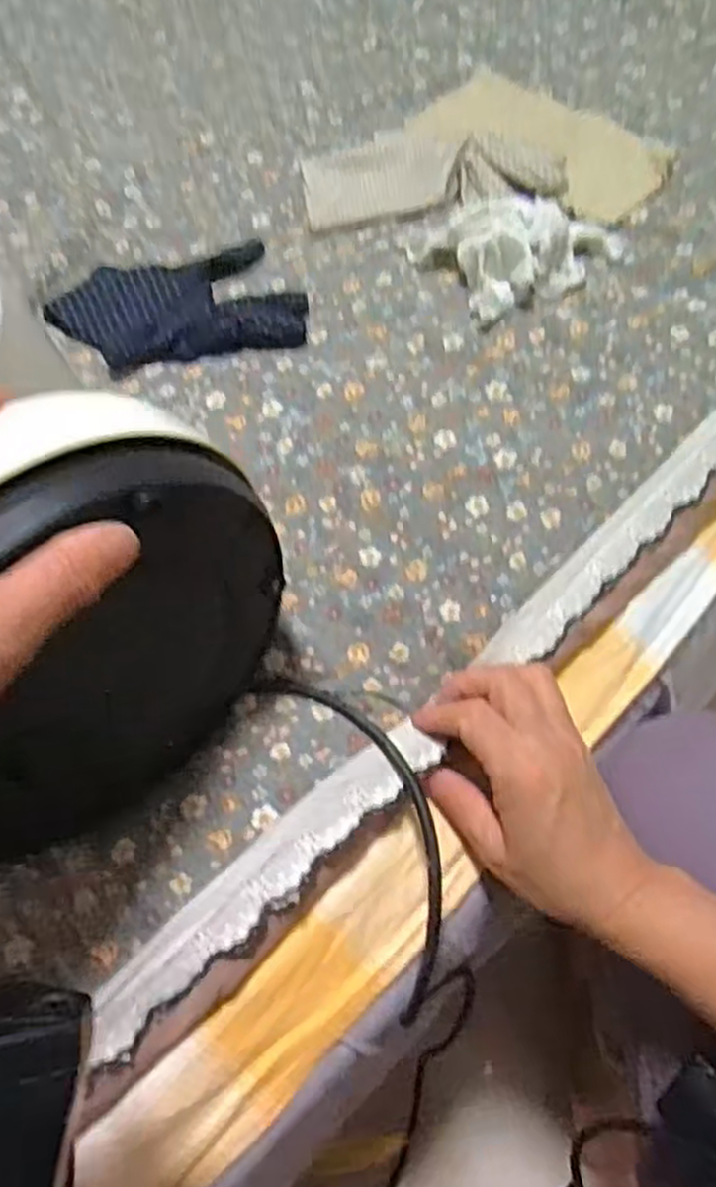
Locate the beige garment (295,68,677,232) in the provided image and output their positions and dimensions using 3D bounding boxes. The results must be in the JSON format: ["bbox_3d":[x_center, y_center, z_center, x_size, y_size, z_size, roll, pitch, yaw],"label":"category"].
[{"bbox_3d":[0.086,-0.325,0.563,0.242,0.030,0.168,0,58,2],"label":"beige garment"}]

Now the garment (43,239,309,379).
[{"bbox_3d":[-0.115,-0.182,0.498,0.146,0.015,0.114,-21,59,-11],"label":"garment"}]

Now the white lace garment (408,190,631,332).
[{"bbox_3d":[0.103,-0.225,0.496,0.120,0.038,0.084,-24,60,-13],"label":"white lace garment"}]

